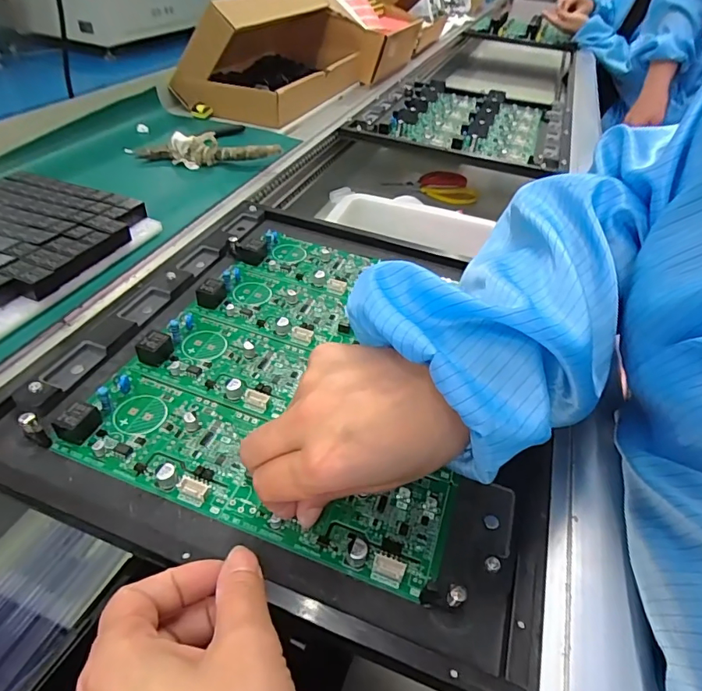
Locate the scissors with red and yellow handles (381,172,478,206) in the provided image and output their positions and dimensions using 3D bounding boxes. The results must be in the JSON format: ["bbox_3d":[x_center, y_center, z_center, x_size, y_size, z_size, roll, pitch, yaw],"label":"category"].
[{"bbox_3d":[0.141,-0.280,0.830,0.153,0.014,0.086,13,41,8],"label":"scissors with red and yellow handles"}]

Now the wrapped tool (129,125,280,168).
[{"bbox_3d":[-0.172,-0.225,0.550,0.177,0.035,0.042,2,43,-5],"label":"wrapped tool"}]

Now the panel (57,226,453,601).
[{"bbox_3d":[-0.023,0.004,0.346,0.223,0.016,0.263,18,45,10],"label":"panel"}]

